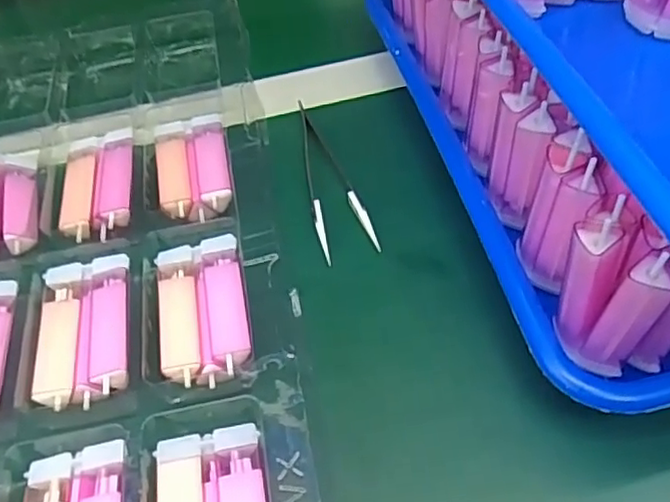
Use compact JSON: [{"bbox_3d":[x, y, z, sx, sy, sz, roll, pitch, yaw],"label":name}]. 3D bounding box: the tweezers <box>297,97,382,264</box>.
[{"bbox_3d":[-0.007,-0.043,0.353,0.028,0.011,0.118,-16,51,-6],"label":"tweezers"}]

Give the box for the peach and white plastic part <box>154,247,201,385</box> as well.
[{"bbox_3d":[-0.072,0.027,0.291,0.017,0.009,0.070,-12,51,-3],"label":"peach and white plastic part"}]

